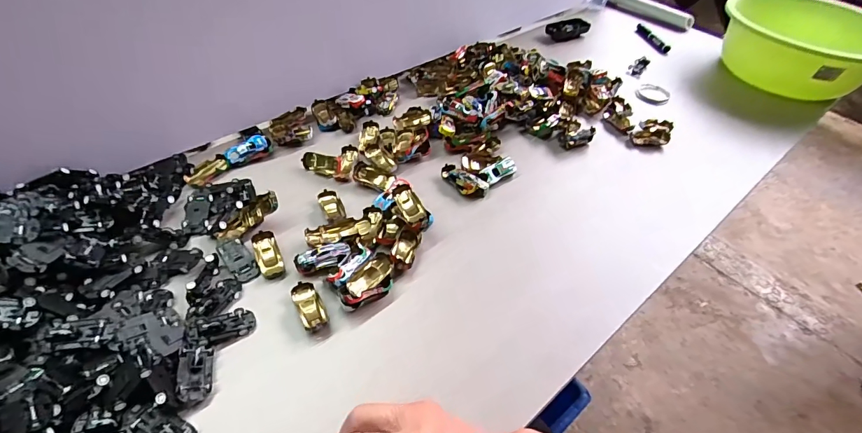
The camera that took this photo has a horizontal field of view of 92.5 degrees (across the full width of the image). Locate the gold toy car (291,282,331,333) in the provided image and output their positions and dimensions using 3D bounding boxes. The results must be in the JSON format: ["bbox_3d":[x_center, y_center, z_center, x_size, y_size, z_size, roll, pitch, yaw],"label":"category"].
[{"bbox_3d":[-0.138,0.103,0.471,0.028,0.015,0.062,-22,56,-23],"label":"gold toy car"}]

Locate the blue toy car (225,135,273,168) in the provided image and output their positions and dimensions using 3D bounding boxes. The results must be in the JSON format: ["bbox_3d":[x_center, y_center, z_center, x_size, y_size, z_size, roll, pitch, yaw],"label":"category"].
[{"bbox_3d":[-0.280,-0.102,0.636,0.031,0.017,0.070,39,56,24],"label":"blue toy car"}]

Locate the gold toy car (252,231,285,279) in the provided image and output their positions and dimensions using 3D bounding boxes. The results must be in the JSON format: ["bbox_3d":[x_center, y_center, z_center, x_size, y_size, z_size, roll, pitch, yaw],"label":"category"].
[{"bbox_3d":[-0.202,0.047,0.512,0.027,0.017,0.061,-20,55,-22],"label":"gold toy car"}]

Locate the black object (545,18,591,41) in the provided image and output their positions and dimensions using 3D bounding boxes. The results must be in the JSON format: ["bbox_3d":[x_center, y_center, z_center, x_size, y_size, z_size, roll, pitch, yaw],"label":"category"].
[{"bbox_3d":[0.328,-0.449,0.984,0.108,0.028,0.048,-14,50,-16],"label":"black object"}]

